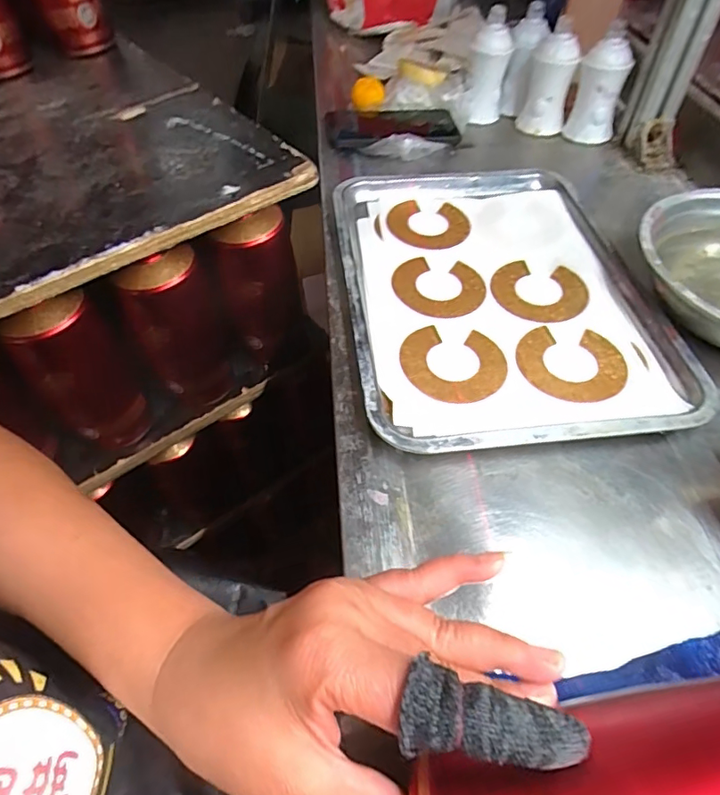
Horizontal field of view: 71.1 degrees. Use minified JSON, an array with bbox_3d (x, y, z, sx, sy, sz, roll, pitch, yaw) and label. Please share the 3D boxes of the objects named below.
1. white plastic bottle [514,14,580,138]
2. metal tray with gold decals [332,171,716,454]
[{"bbox_3d":[0.236,-0.391,0.625,0.056,0.103,0.052,12,55,8],"label":"white plastic bottle"},{"bbox_3d":[0.114,-0.102,0.447,0.252,0.019,0.336,-5,52,-4],"label":"metal tray with gold decals"}]

